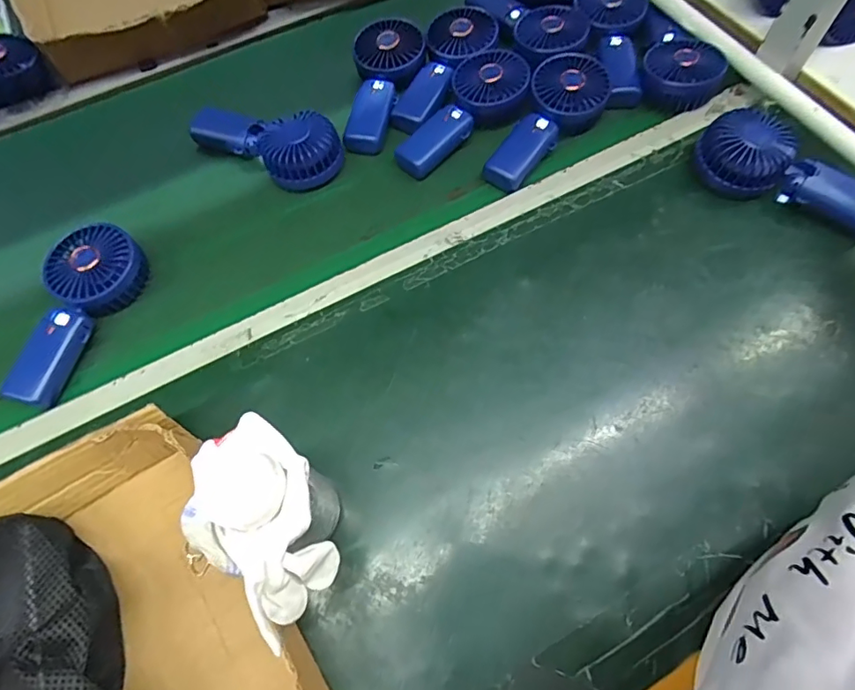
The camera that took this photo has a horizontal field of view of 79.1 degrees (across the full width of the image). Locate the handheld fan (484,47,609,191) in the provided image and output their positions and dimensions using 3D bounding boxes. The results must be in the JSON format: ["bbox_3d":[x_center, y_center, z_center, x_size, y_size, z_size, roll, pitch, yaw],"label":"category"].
[{"bbox_3d":[0.133,-0.252,0.589,0.087,0.030,0.189,36,81,10],"label":"handheld fan"}]

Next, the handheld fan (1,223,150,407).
[{"bbox_3d":[-0.346,-0.035,0.496,0.077,0.036,0.175,23,67,12],"label":"handheld fan"}]

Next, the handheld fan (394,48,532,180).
[{"bbox_3d":[0.043,-0.265,0.596,0.086,0.034,0.191,42,85,19],"label":"handheld fan"}]

